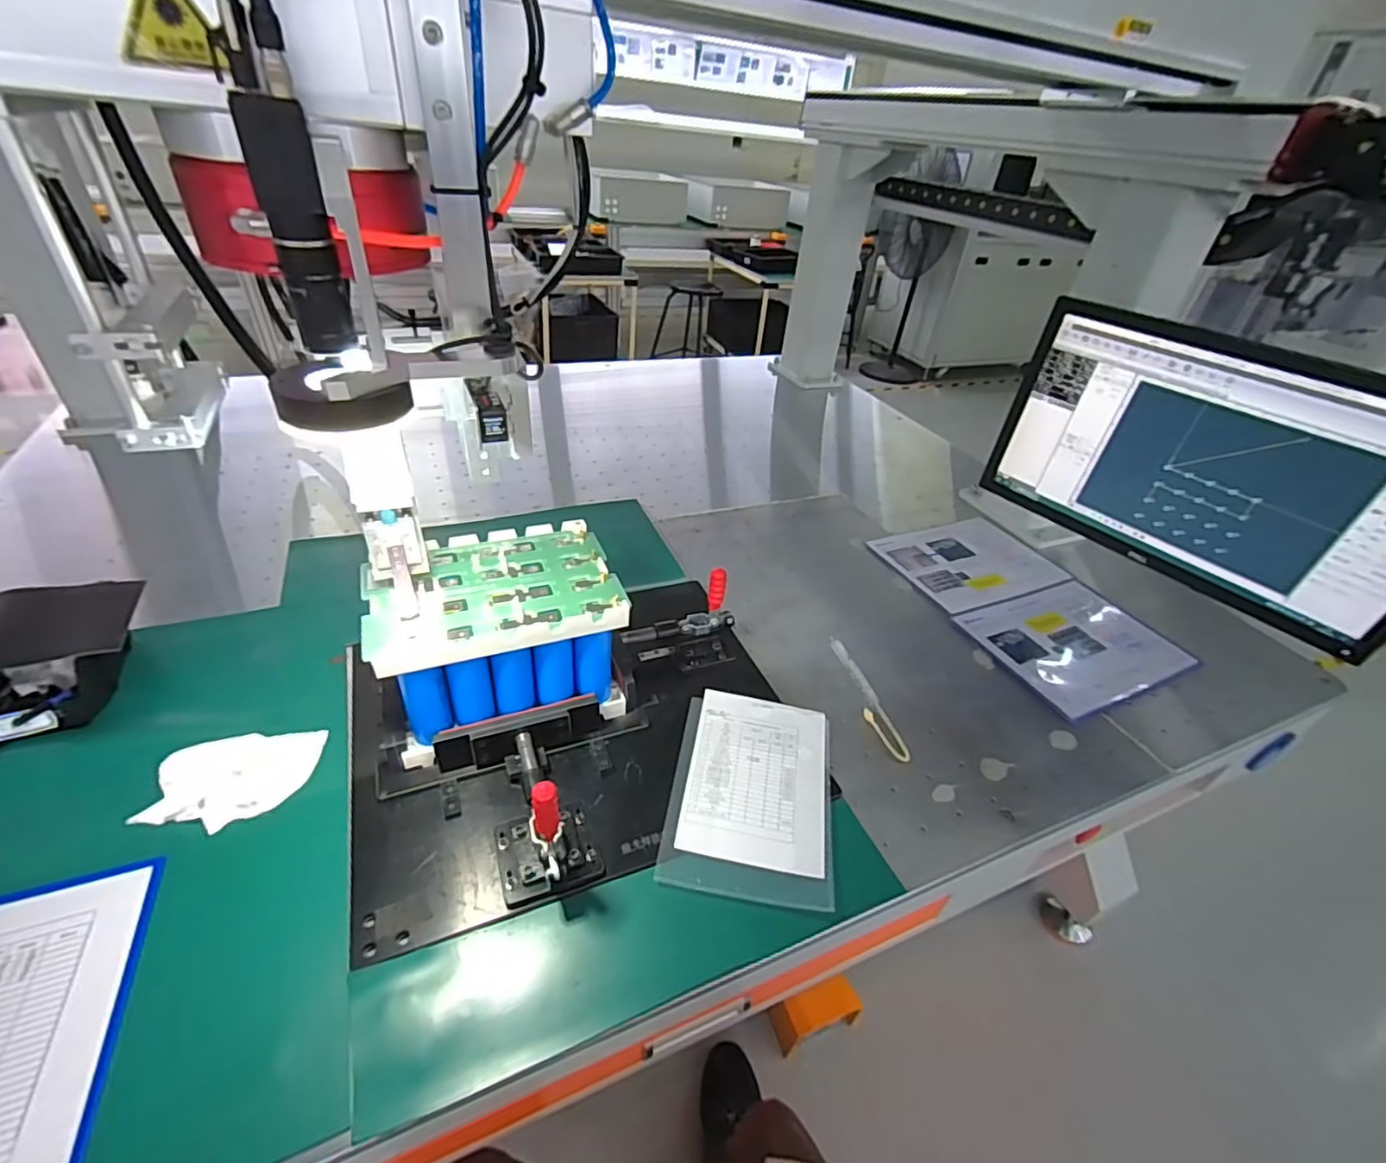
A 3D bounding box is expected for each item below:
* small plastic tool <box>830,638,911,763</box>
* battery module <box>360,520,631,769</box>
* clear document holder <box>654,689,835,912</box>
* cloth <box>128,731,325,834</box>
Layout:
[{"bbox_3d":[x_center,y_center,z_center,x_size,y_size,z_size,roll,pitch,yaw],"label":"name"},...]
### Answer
[{"bbox_3d":[0.221,0.142,0.774,0.028,0.015,0.192,-5,39,-15],"label":"small plastic tool"},{"bbox_3d":[-0.211,0.066,0.677,0.235,0.167,0.176,-10,40,-21],"label":"battery module"},{"bbox_3d":[0.065,0.220,0.656,0.167,0.011,0.239,10,37,4],"label":"clear document holder"},{"bbox_3d":[-0.455,0.194,0.608,0.138,0.021,0.097,-5,39,-15],"label":"cloth"}]

